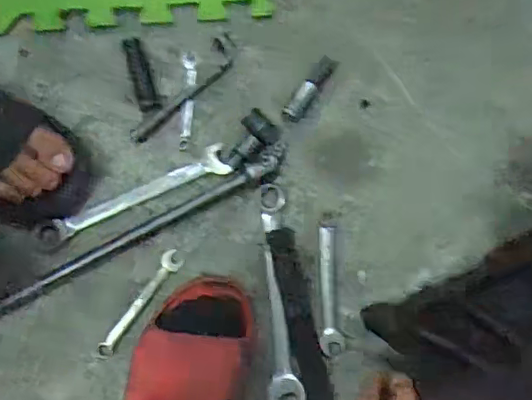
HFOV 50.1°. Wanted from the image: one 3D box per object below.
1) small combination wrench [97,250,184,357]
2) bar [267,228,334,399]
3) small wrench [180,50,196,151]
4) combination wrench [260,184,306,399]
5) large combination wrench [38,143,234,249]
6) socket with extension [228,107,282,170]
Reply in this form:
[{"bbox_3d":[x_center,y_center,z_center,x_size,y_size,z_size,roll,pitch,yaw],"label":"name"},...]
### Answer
[{"bbox_3d":[-0.129,0.106,0.580,0.021,0.005,0.123,37,83,5],"label":"small combination wrench"},{"bbox_3d":[0.038,0.130,0.574,0.032,0.004,0.204,-13,82,-3],"label":"bar"},{"bbox_3d":[-0.083,-0.107,0.612,0.015,0.004,0.105,2,81,0],"label":"small wrench"},{"bbox_3d":[0.015,0.098,0.577,0.034,0.006,0.226,-3,81,-1],"label":"combination wrench"},{"bbox_3d":[-0.137,-0.005,0.592,0.205,0.012,0.035,-23,82,-4],"label":"large combination wrench"},{"bbox_3d":[-0.016,-0.061,0.597,0.038,0.017,0.064,38,83,5],"label":"socket with extension"}]

